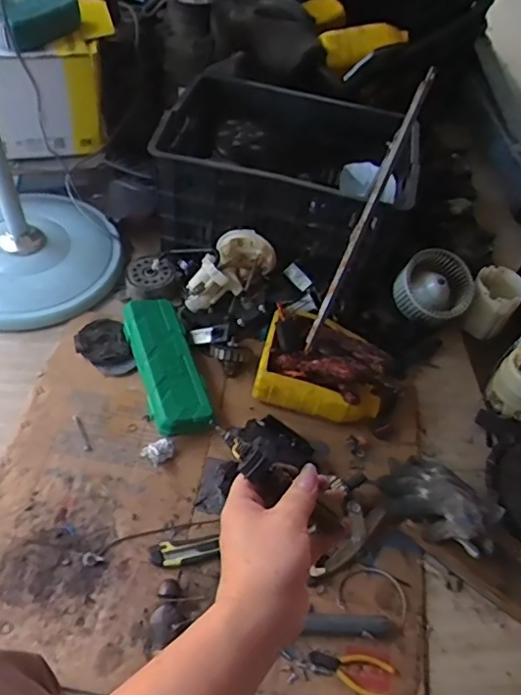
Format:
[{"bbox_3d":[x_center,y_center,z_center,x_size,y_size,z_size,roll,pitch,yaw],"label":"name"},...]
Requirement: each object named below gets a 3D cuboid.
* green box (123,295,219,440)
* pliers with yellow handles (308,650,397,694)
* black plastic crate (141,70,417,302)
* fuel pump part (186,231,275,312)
[{"bbox_3d":[-0.170,0.024,0.992,0.104,0.056,0.290,-15,55,-16],"label":"green box"},{"bbox_3d":[0.124,0.444,0.752,0.116,0.009,0.052,13,52,2],"label":"pliers with yellow handles"},{"bbox_3d":[0.056,-0.358,1.181,0.506,0.238,0.442,15,54,7],"label":"black plastic crate"},{"bbox_3d":[-0.055,-0.146,1.089,0.124,0.096,0.158,23,55,12],"label":"fuel pump part"}]

